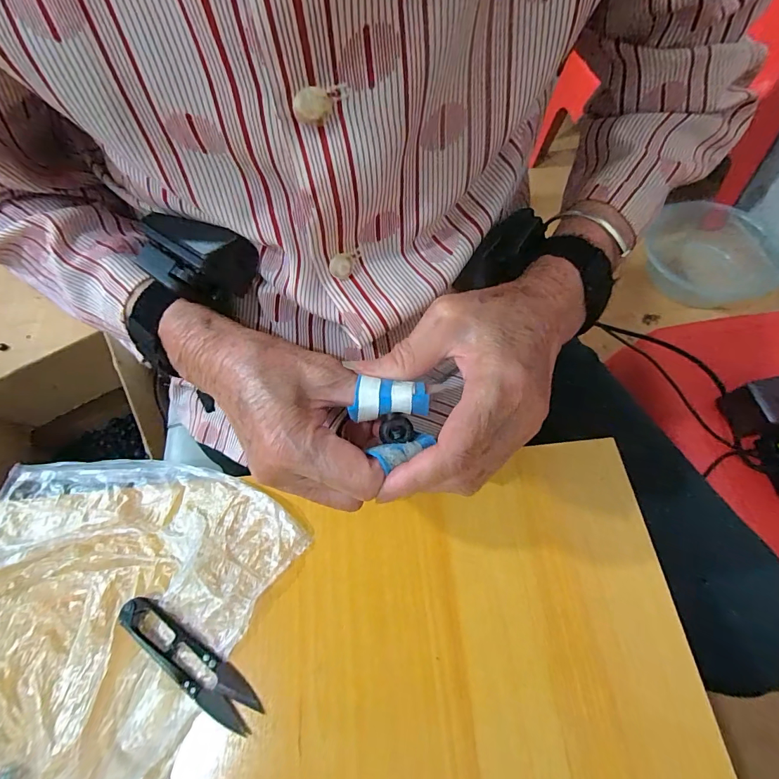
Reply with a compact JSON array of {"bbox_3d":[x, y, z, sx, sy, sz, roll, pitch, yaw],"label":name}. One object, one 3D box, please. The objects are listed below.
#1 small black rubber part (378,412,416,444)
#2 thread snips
[{"bbox_3d":[0.004,0.020,0.212,0.018,0.005,0.015,3,62,4],"label":"small black rubber part"},{"bbox_3d":[-0.119,0.160,0.238,0.102,0.009,0.023,29,67,16],"label":"thread snips"}]

